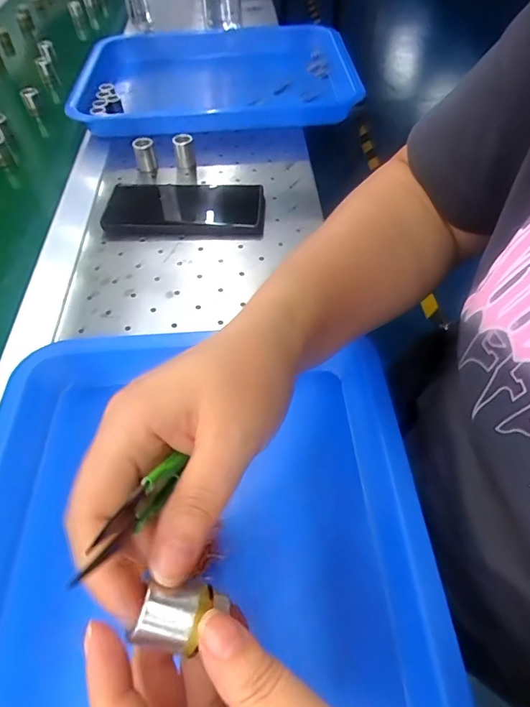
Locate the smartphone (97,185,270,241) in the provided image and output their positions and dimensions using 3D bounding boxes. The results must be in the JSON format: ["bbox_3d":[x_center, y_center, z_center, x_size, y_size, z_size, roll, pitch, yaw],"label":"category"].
[{"bbox_3d":[-0.083,-0.155,0.488,0.164,0.017,0.076,4,53,5],"label":"smartphone"}]

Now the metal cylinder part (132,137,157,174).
[{"bbox_3d":[-0.140,-0.230,0.543,0.023,0.035,0.025,-14,54,-9],"label":"metal cylinder part"}]

